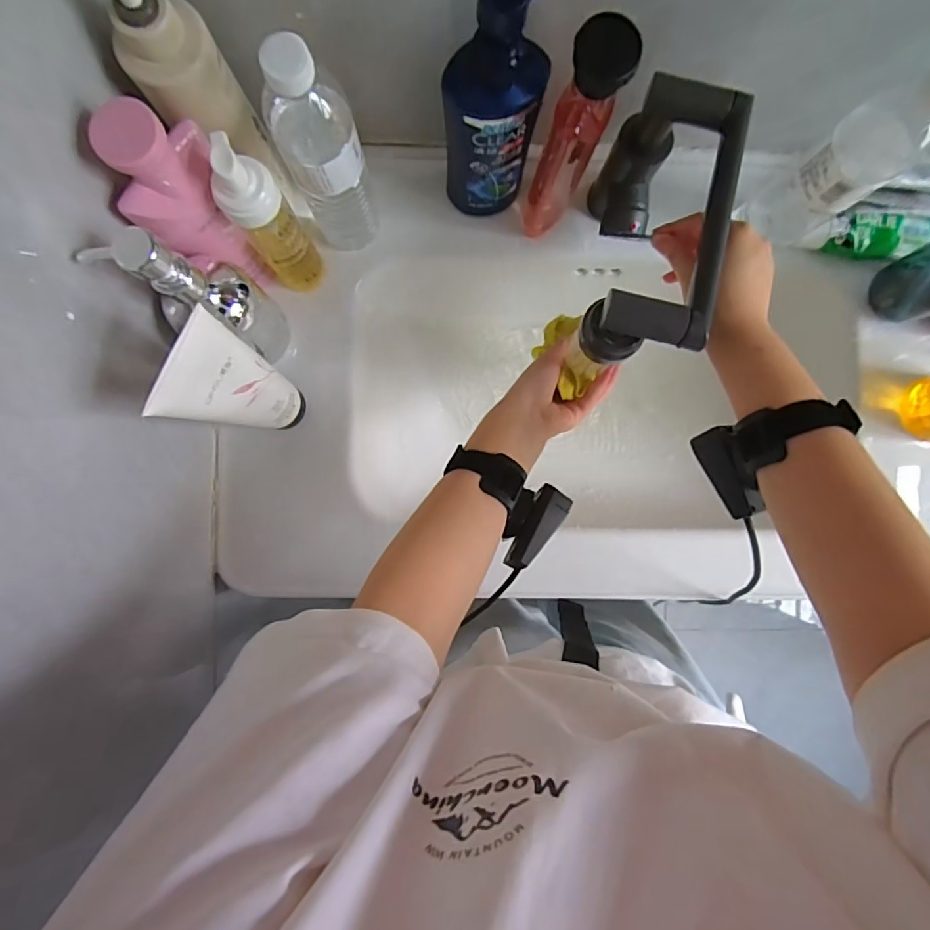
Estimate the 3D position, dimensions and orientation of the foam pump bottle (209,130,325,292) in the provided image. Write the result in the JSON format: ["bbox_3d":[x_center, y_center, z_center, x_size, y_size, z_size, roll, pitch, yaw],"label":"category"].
[{"bbox_3d":[-0.166,-0.205,0.448,0.047,0.186,0.044,0,90,-3],"label":"foam pump bottle"}]

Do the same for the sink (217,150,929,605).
[{"bbox_3d":[0.093,-0.074,0.599,0.693,0.170,0.420,2,89,-3],"label":"sink"}]

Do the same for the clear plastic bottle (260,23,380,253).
[{"bbox_3d":[-0.113,-0.246,0.429,0.064,0.222,0.050,-20,91,-3],"label":"clear plastic bottle"}]

